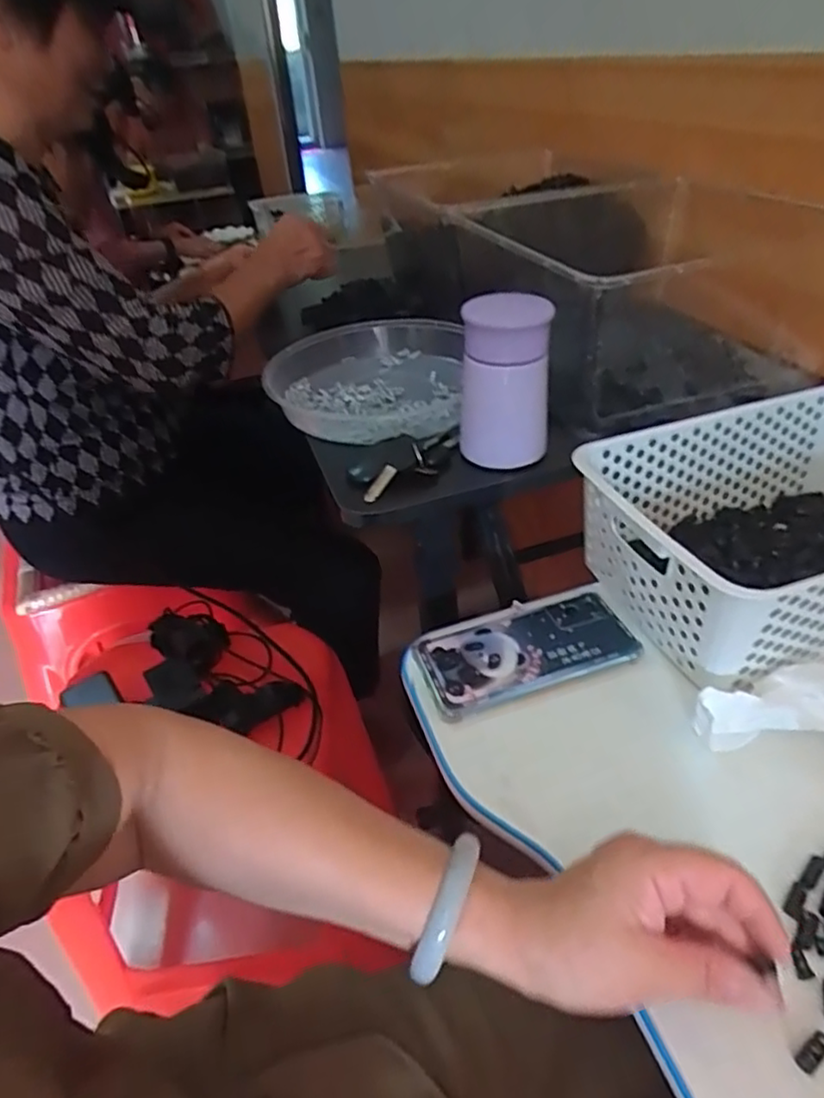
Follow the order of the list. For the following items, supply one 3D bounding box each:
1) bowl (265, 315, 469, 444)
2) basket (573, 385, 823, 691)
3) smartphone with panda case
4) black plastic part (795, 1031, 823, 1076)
[{"bbox_3d":[-0.050,-0.172,0.650,0.186,0.042,0.205,-2,38,5],"label":"bowl"},{"bbox_3d":[0.306,-0.022,0.517,0.305,0.109,0.200,-17,40,-14],"label":"basket"},{"bbox_3d":[0.088,0.077,0.494,0.163,0.009,0.072,-16,39,-12],"label":"smartphone with panda case"},{"bbox_3d":[0.185,0.231,0.296,0.020,0.004,0.008,-25,42,-23],"label":"black plastic part"}]

